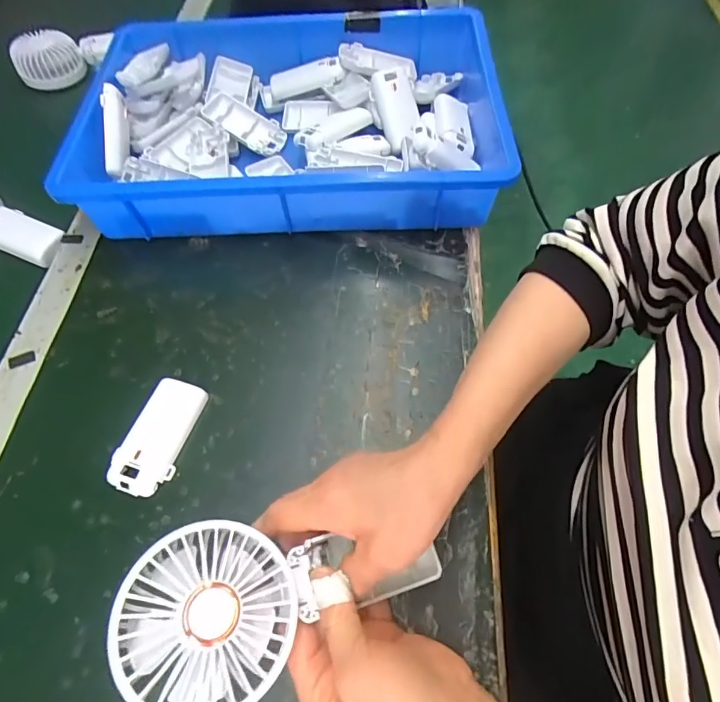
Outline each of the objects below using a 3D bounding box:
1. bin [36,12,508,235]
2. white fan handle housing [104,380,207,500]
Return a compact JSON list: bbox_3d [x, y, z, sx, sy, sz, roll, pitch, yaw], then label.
[{"bbox_3d":[-0.063,-0.252,0.489,0.413,0.078,0.286,2,62,3],"label":"bin"},{"bbox_3d":[-0.162,0.067,0.363,0.047,0.016,0.093,15,63,10],"label":"white fan handle housing"}]

